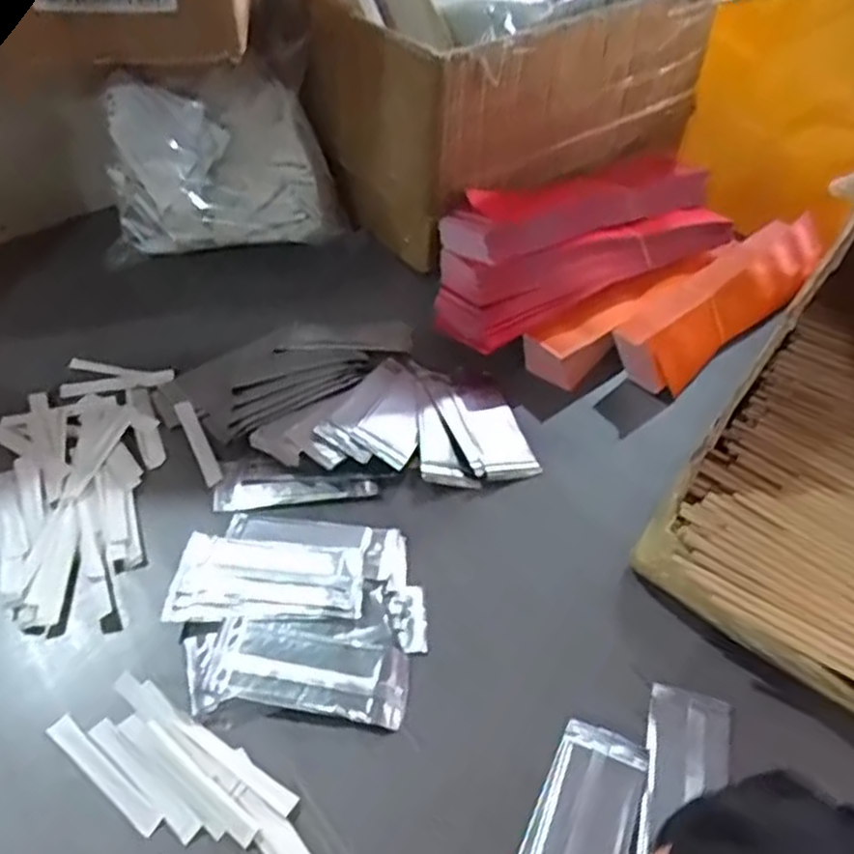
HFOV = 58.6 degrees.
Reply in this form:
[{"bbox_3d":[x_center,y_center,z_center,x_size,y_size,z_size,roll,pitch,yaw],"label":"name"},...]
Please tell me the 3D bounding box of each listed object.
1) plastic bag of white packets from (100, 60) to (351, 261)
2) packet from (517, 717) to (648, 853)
[{"bbox_3d":[-0.198,-0.250,0.751,0.222,0.152,0.146,-1,48,-4],"label":"plastic bag of white packets"},{"bbox_3d":[0.083,0.223,0.414,0.054,0.009,0.124,20,52,17],"label":"packet"}]

